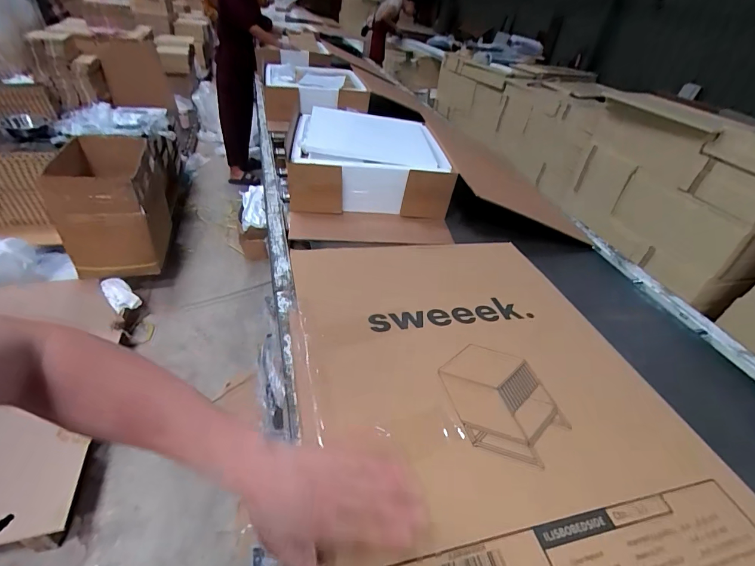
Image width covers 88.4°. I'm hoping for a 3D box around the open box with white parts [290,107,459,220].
[{"bbox_3d":[-0.025,-0.440,1.372,0.494,0.186,0.543,5,38,-4],"label":"open box with white parts"}]

